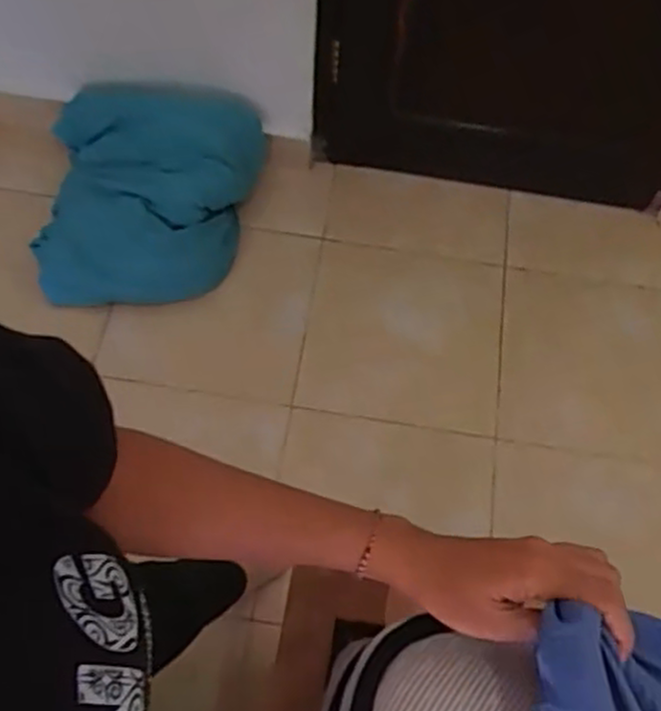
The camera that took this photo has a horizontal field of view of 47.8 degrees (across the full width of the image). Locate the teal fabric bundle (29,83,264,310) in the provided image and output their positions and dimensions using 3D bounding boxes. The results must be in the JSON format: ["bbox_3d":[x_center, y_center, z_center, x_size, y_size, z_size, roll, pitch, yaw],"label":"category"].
[{"bbox_3d":[-0.409,-0.339,1.545,0.459,0.188,0.455,0,64,0],"label":"teal fabric bundle"}]

